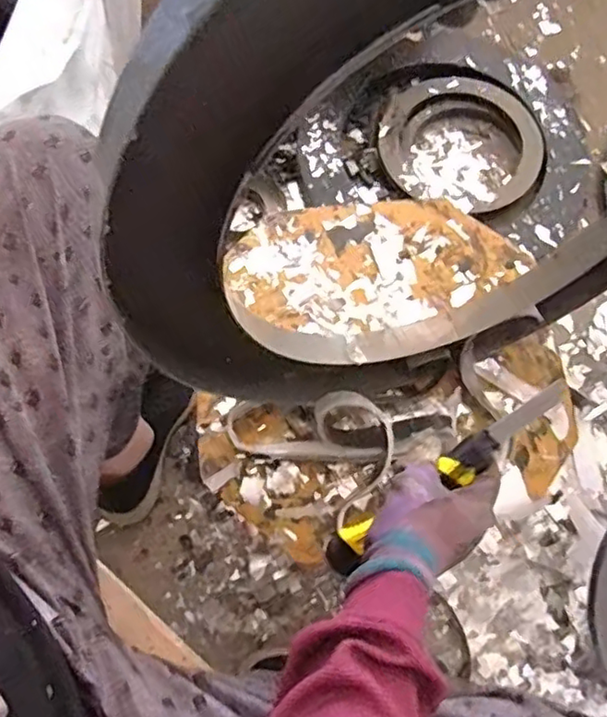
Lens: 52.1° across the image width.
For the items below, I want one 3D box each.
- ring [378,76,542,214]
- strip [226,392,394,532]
[{"bbox_3d":[0.249,-0.344,1.000,0.251,0.043,0.249,0,71,0],"label":"ring"},{"bbox_3d":[0.010,0.070,0.571,0.143,0.049,0.100,37,75,12],"label":"strip"}]

